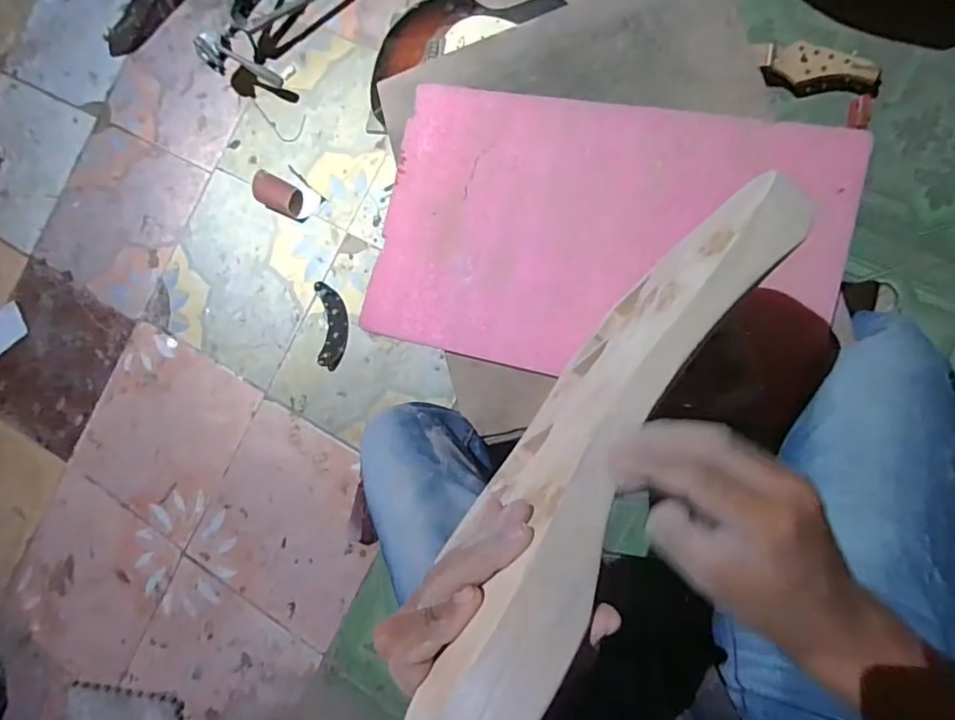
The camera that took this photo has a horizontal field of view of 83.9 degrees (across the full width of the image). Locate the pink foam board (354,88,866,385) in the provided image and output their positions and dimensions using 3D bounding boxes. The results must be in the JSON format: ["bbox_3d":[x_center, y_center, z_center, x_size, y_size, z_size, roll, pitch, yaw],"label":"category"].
[{"bbox_3d":[0.139,-0.139,0.639,0.528,0.023,0.322,13,95,14],"label":"pink foam board"}]

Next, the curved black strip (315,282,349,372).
[{"bbox_3d":[-0.315,-0.074,1.153,0.065,0.036,0.189,-2,84,13],"label":"curved black strip"}]

